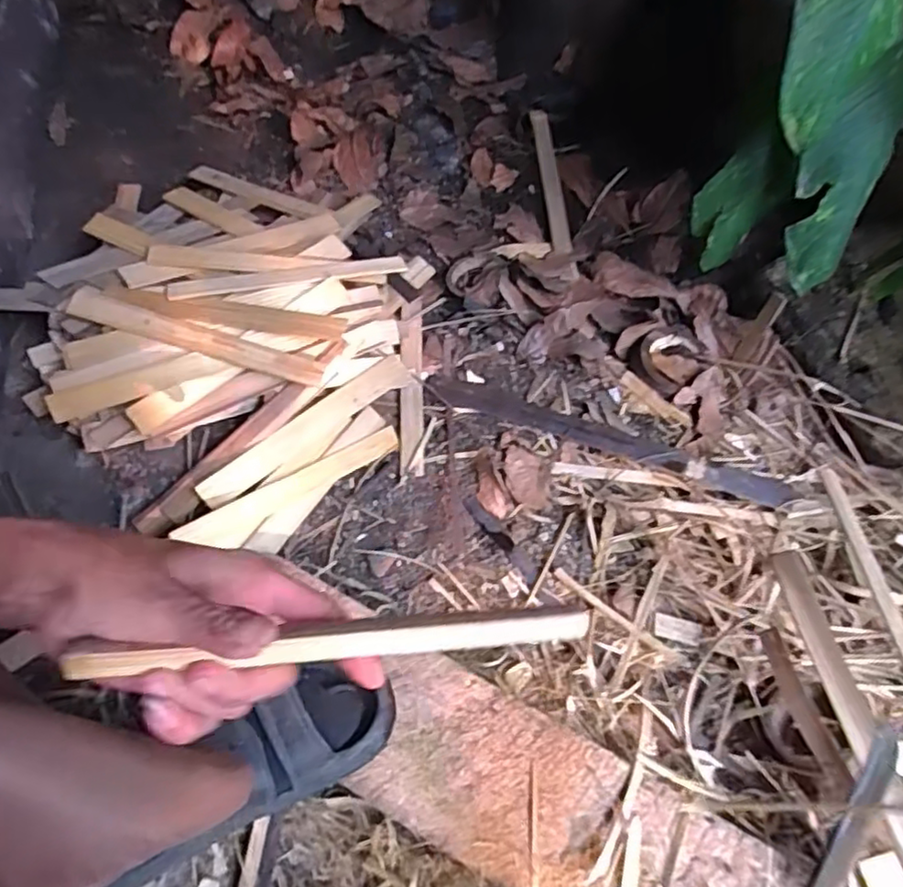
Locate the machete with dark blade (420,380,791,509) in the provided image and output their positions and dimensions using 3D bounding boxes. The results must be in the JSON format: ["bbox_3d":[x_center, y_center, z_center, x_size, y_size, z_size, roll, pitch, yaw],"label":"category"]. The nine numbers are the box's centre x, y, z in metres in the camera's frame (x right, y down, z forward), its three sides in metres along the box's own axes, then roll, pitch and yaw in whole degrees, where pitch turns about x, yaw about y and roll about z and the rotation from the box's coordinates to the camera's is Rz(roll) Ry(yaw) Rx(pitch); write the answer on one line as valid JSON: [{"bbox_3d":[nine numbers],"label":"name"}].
[{"bbox_3d":[0.158,-0.007,0.682,0.370,0.015,0.037,18,48,8],"label":"machete with dark blade"}]

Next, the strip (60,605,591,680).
[{"bbox_3d":[-0.047,0.089,0.298,0.228,0.004,0.016,-2,81,-11],"label":"strip"}]

